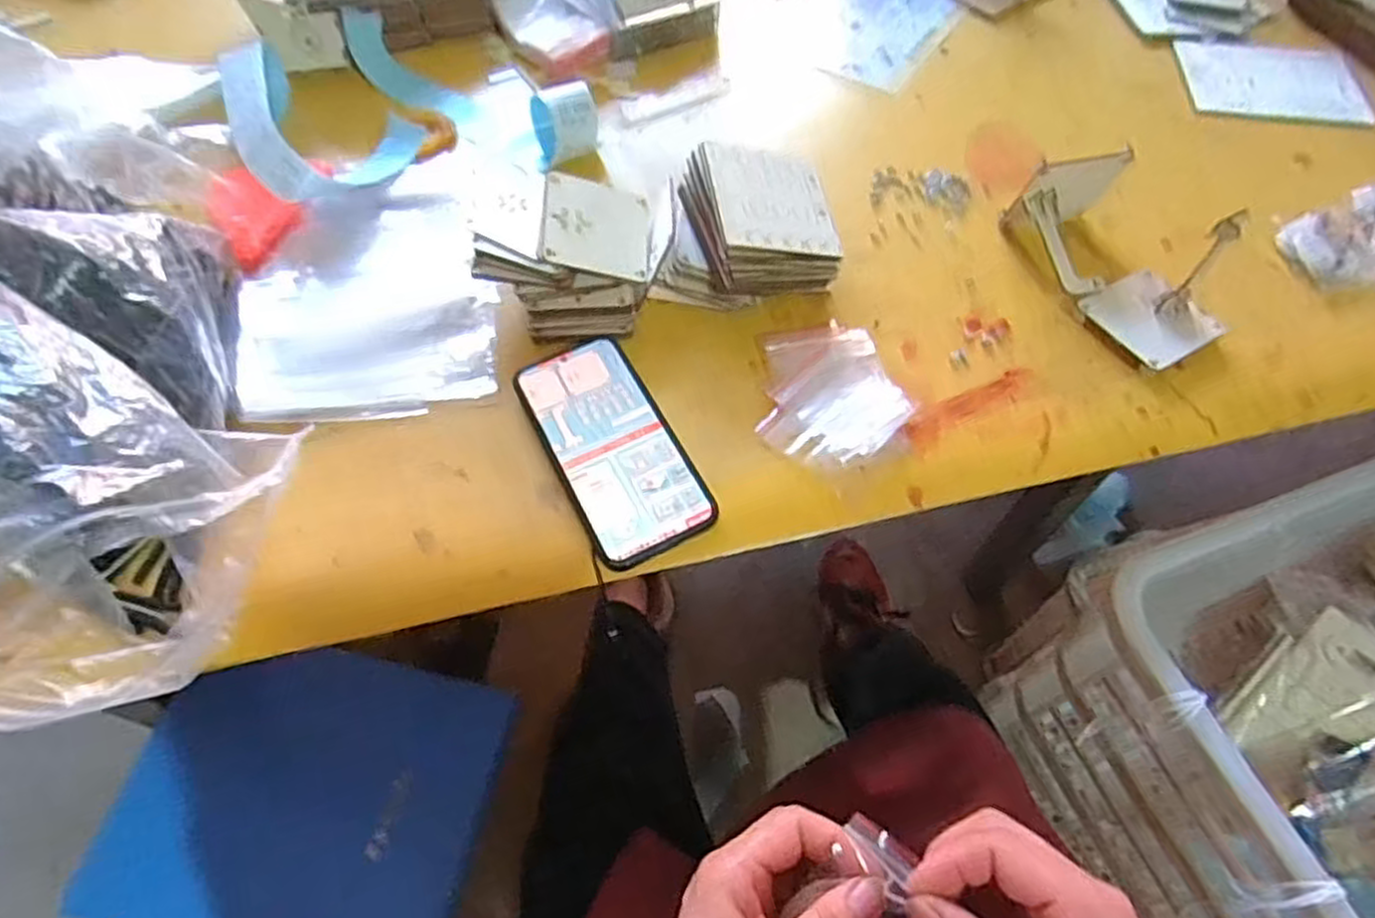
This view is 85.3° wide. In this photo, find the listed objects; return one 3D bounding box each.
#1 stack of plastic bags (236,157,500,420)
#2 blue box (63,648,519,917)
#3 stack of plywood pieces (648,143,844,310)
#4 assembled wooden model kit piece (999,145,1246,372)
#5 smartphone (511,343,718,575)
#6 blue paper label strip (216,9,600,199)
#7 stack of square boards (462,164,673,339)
[{"bbox_3d":[-0.242,-0.131,0.565,0.173,0.015,0.247,-12,59,-7],"label":"stack of plastic bags"},{"bbox_3d":[-0.341,0.307,0.673,0.307,0.030,0.252,17,69,-5],"label":"blue box"},{"bbox_3d":[0.038,-0.167,0.546,0.128,0.074,0.105,-7,59,-4],"label":"stack of plywood pieces"},{"bbox_3d":[0.313,-0.151,0.521,0.076,0.085,0.171,-20,72,-11],"label":"assembled wooden model kit piece"},{"bbox_3d":[-0.049,-0.010,0.479,0.076,0.016,0.161,-24,61,-14],"label":"smartphone"},{"bbox_3d":[-0.240,-0.319,0.651,0.275,0.083,0.238,-16,60,-10],"label":"blue paper label strip"},{"bbox_3d":[-0.083,-0.149,0.536,0.141,0.071,0.113,5,59,3],"label":"stack of square boards"}]

